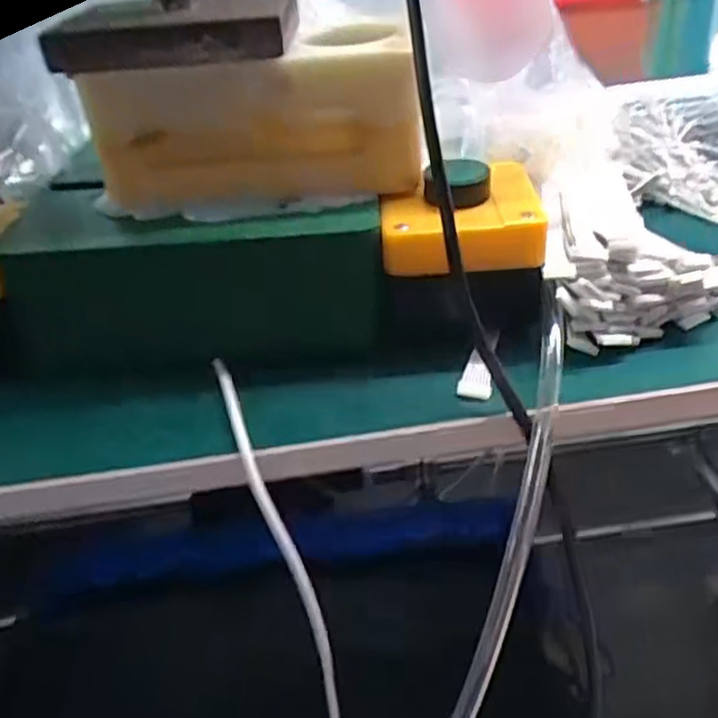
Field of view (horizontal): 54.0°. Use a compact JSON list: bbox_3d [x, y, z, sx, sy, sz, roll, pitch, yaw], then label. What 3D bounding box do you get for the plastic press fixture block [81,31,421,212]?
[{"bbox_3d":[-0.044,-0.099,0.296,0.135,0.063,0.024,0,35,7],"label":"plastic press fixture block"}]

